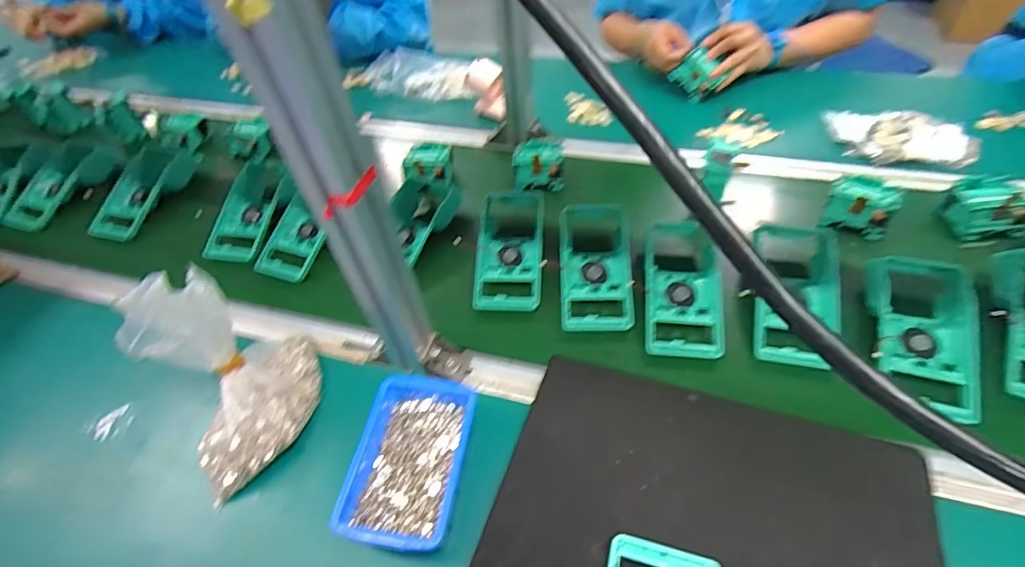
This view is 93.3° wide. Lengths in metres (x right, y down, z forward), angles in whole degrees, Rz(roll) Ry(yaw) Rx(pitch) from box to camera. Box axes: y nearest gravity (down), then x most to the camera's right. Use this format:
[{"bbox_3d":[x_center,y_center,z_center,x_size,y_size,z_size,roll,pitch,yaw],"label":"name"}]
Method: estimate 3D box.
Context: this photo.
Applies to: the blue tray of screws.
[{"bbox_3d":[-0.092,0.161,0.462,0.099,0.044,0.168,5,51,9],"label":"blue tray of screws"}]

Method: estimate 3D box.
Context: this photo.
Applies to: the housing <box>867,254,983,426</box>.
[{"bbox_3d":[0.430,0.053,0.512,0.092,0.044,0.174,7,64,23],"label":"housing"}]

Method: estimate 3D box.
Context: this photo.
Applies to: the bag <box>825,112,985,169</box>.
[{"bbox_3d":[0.584,-0.216,0.728,0.196,0.034,0.107,19,54,19],"label":"bag"}]

